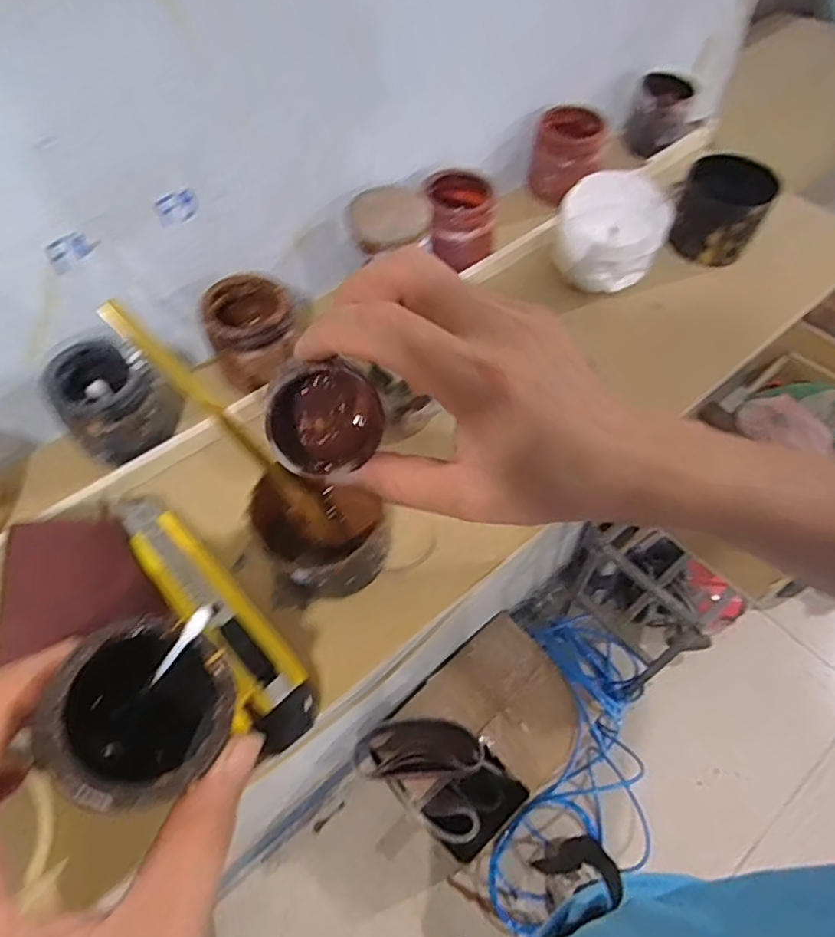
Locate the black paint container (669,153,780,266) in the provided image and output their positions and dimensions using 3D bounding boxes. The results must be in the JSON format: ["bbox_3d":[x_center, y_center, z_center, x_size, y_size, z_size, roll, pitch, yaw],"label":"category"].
[{"bbox_3d":[0.227,-0.193,0.450,0.058,0.055,0.055,31,61,22],"label":"black paint container"}]

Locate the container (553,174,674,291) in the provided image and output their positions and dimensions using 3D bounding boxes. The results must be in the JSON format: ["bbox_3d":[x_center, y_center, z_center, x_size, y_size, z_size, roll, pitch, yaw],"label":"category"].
[{"bbox_3d":[0.136,-0.165,0.423,0.074,0.068,0.072,15,57,13],"label":"container"}]

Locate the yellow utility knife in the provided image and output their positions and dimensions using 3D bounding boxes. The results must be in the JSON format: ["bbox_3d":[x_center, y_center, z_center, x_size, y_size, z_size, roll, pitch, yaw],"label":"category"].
[{"bbox_3d":[-0.106,0.069,0.310,0.038,0.015,0.161,-33,59,-19],"label":"yellow utility knife"}]

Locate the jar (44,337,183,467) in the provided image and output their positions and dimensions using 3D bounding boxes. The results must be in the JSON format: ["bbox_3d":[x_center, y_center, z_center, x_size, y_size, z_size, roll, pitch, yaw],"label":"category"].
[{"bbox_3d":[-0.173,-0.041,0.343,0.055,0.059,0.051,-1,55,2],"label":"jar"}]

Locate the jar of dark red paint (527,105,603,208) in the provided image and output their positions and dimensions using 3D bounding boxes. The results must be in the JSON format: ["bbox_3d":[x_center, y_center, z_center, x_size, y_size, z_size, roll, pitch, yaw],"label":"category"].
[{"bbox_3d":[0.120,-0.249,0.480,0.056,0.048,0.052,11,56,10],"label":"jar of dark red paint"}]

